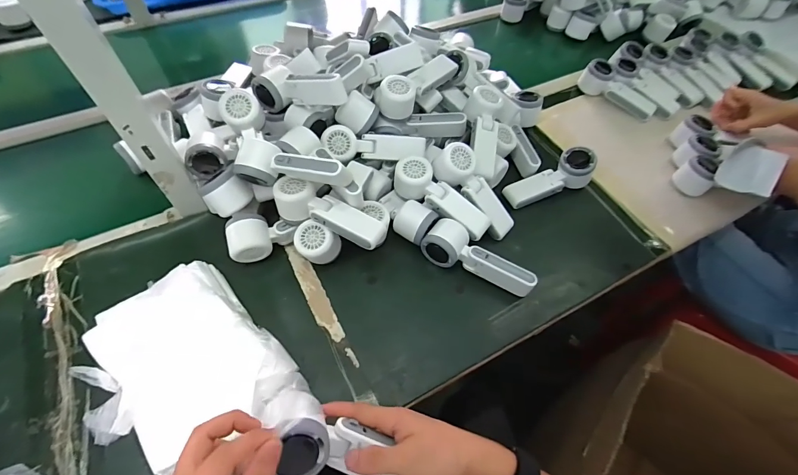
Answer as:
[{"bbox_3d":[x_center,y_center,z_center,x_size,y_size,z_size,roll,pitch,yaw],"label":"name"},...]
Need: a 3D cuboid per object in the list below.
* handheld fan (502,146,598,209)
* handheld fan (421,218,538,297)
[{"bbox_3d":[0.262,-0.100,0.644,0.163,0.049,0.059,-26,62,-1],"label":"handheld fan"},{"bbox_3d":[0.113,0.038,0.536,0.164,0.046,0.059,34,63,17],"label":"handheld fan"}]

